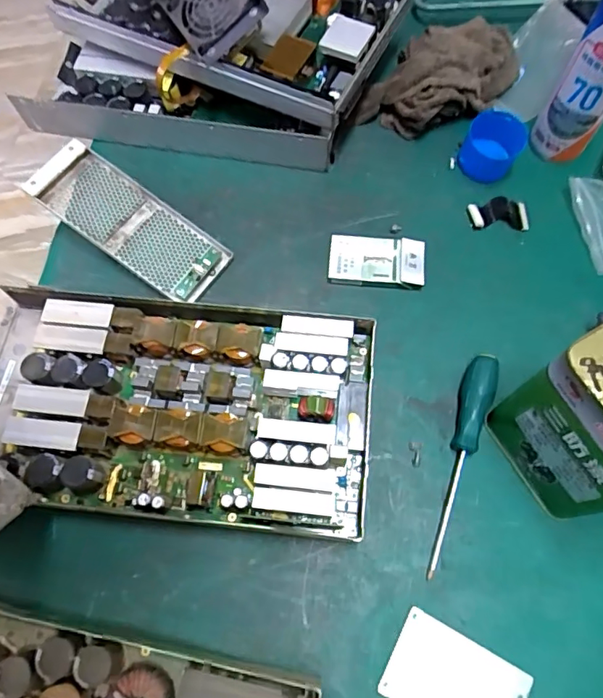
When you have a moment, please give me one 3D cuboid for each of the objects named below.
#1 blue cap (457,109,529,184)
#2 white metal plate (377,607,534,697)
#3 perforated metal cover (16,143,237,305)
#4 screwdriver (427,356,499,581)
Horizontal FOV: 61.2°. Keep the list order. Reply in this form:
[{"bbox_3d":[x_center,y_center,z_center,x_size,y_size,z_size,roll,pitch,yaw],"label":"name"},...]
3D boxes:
[{"bbox_3d":[0.224,-0.238,0.604,0.069,0.052,0.060,32,72,13],"label":"blue cap"},{"bbox_3d":[0.126,0.275,0.417,0.109,0.004,0.071,27,70,11],"label":"white metal plate"},{"bbox_3d":[-0.189,-0.138,0.561,0.218,0.019,0.081,36,72,1],"label":"perforated metal cover"},{"bbox_3d":[0.144,0.100,0.474,0.031,0.033,0.203,21,69,9],"label":"screwdriver"}]

